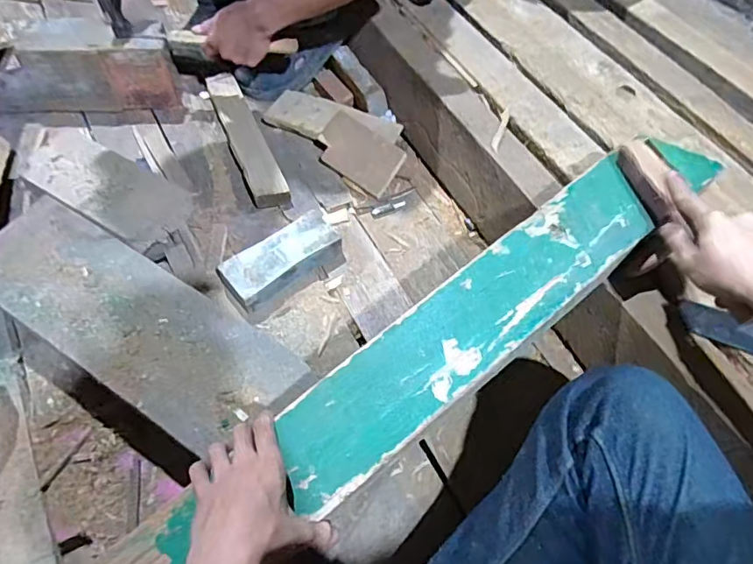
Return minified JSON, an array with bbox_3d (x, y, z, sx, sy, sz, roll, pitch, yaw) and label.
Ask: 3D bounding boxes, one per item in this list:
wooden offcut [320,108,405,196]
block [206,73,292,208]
[{"bbox_3d":[-0.029,-0.202,0.828,0.135,0.010,0.088,33,88,12],"label":"wooden offcut"},{"bbox_3d":[-0.220,-0.252,0.876,0.060,0.037,0.331,-20,61,-13],"label":"block"}]

